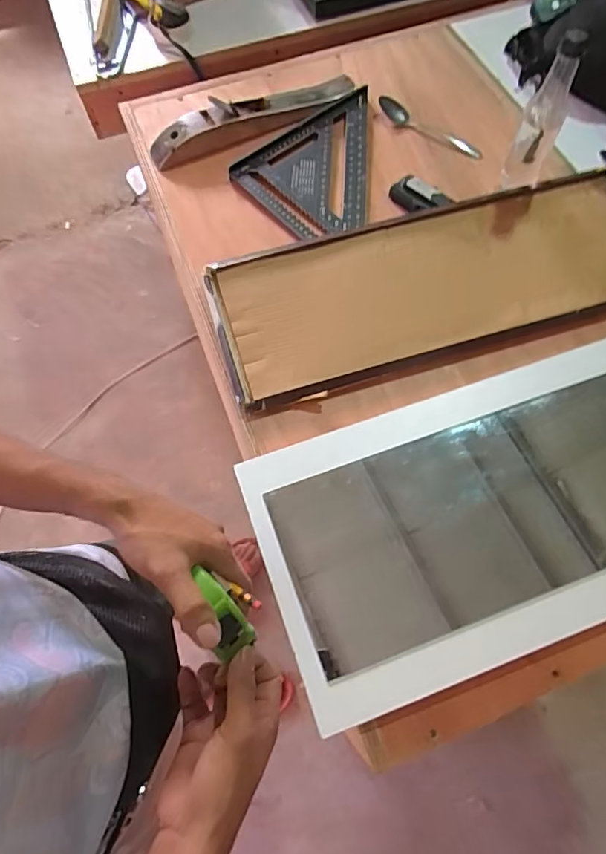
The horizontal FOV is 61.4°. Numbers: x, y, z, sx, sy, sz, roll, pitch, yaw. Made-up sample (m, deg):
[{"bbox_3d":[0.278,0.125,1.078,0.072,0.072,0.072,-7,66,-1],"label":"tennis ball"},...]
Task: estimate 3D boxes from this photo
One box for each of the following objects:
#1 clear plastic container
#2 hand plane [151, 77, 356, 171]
[{"bbox_3d":[0.321,-0.408,0.690,0.054,0.199,0.050,20,67,10],"label":"clear plastic container"},{"bbox_3d":[-0.083,-0.526,0.852,0.369,0.047,0.067,-23,67,-9],"label":"hand plane"}]

